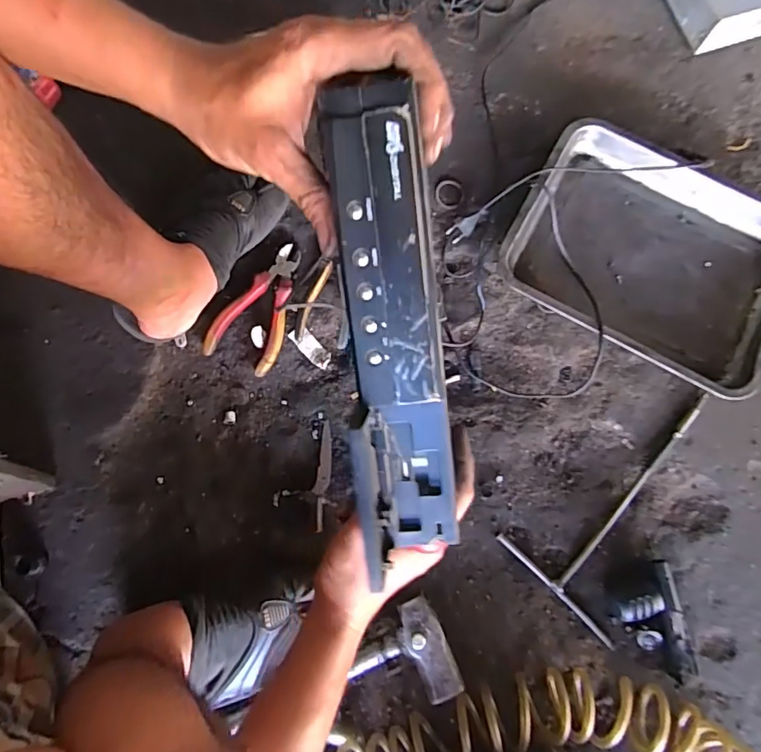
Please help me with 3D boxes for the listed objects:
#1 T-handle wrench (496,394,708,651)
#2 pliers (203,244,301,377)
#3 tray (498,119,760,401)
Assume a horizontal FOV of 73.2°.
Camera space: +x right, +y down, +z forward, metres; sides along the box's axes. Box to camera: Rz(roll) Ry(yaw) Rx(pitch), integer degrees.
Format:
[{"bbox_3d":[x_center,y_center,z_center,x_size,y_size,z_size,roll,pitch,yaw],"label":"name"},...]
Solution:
[{"bbox_3d":[0.308,0.147,0.625,0.166,0.012,0.305,44,83,7],"label":"T-handle wrench"},{"bbox_3d":[-0.151,-0.090,0.672,0.090,0.030,0.172,28,81,5],"label":"pliers"},{"bbox_3d":[0.352,-0.159,0.666,0.345,0.043,0.269,29,81,5],"label":"tray"}]

